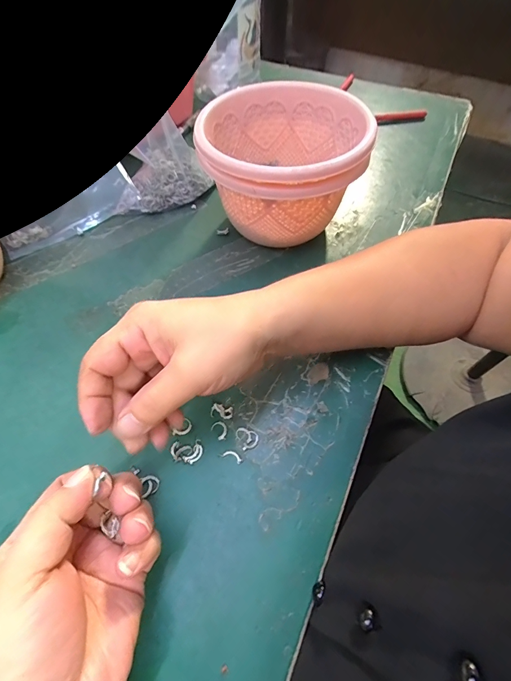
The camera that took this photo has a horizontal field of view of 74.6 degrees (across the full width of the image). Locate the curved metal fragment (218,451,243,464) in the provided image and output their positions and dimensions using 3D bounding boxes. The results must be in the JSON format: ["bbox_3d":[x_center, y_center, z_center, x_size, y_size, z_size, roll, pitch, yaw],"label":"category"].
[{"bbox_3d":[-0.017,0.081,0.236,0.017,0.004,0.006,19,60,10],"label":"curved metal fragment"}]

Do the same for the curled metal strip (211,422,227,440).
[{"bbox_3d":[-0.026,0.066,0.246,0.010,0.004,0.014,-35,65,-20],"label":"curled metal strip"}]

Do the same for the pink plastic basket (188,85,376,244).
[{"bbox_3d":[0.024,-0.154,0.317,0.132,0.106,0.138,0,58,0],"label":"pink plastic basket"}]

